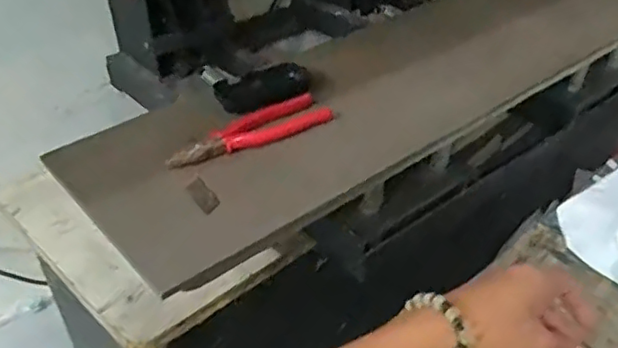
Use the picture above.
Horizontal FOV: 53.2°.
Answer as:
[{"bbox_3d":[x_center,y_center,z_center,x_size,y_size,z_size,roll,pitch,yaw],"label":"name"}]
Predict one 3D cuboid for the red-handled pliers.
[{"bbox_3d":[-0.064,-0.047,0.650,0.179,0.013,0.048,-19,39,-20],"label":"red-handled pliers"}]

